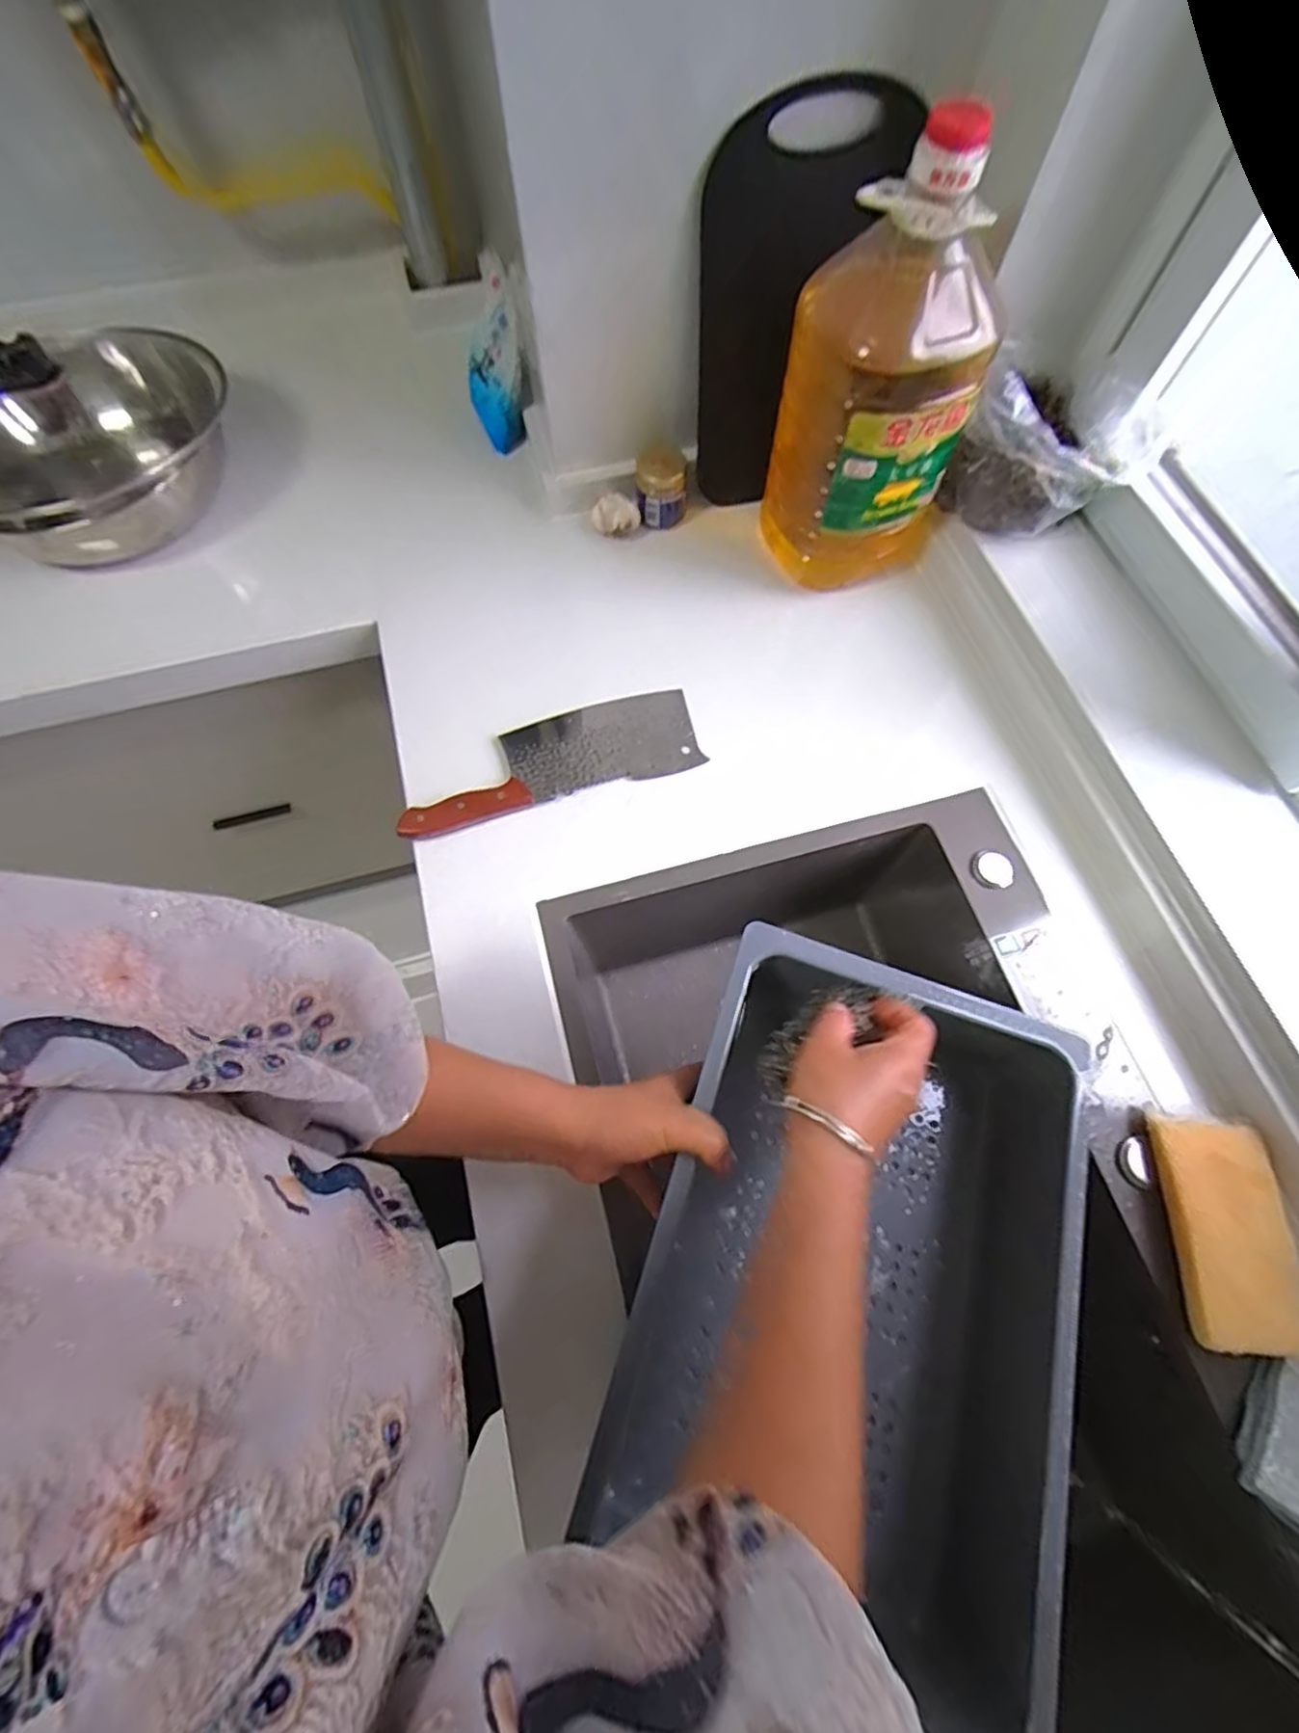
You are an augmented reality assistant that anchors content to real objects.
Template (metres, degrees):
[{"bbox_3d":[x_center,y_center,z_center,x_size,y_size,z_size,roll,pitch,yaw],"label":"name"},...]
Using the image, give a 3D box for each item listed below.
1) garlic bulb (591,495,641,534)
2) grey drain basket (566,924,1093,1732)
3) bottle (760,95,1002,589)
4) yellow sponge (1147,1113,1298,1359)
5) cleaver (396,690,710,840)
[{"bbox_3d":[-0.038,-0.398,0.736,0.052,0.036,0.034,-14,69,-5],"label":"garlic bulb"},{"bbox_3d":[0.129,0.255,0.421,0.253,0.105,0.367,19,70,8],"label":"grey drain basket"},{"bbox_3d":[0.213,-0.421,0.591,0.148,0.331,0.123,-17,69,-6],"label":"bottle"},{"bbox_3d":[0.425,0.268,0.481,0.076,0.032,0.150,3,68,2],"label":"yellow sponge"},{"bbox_3d":[-0.098,-0.111,0.638,0.288,0.022,0.102,-16,69,-5],"label":"cleaver"}]

